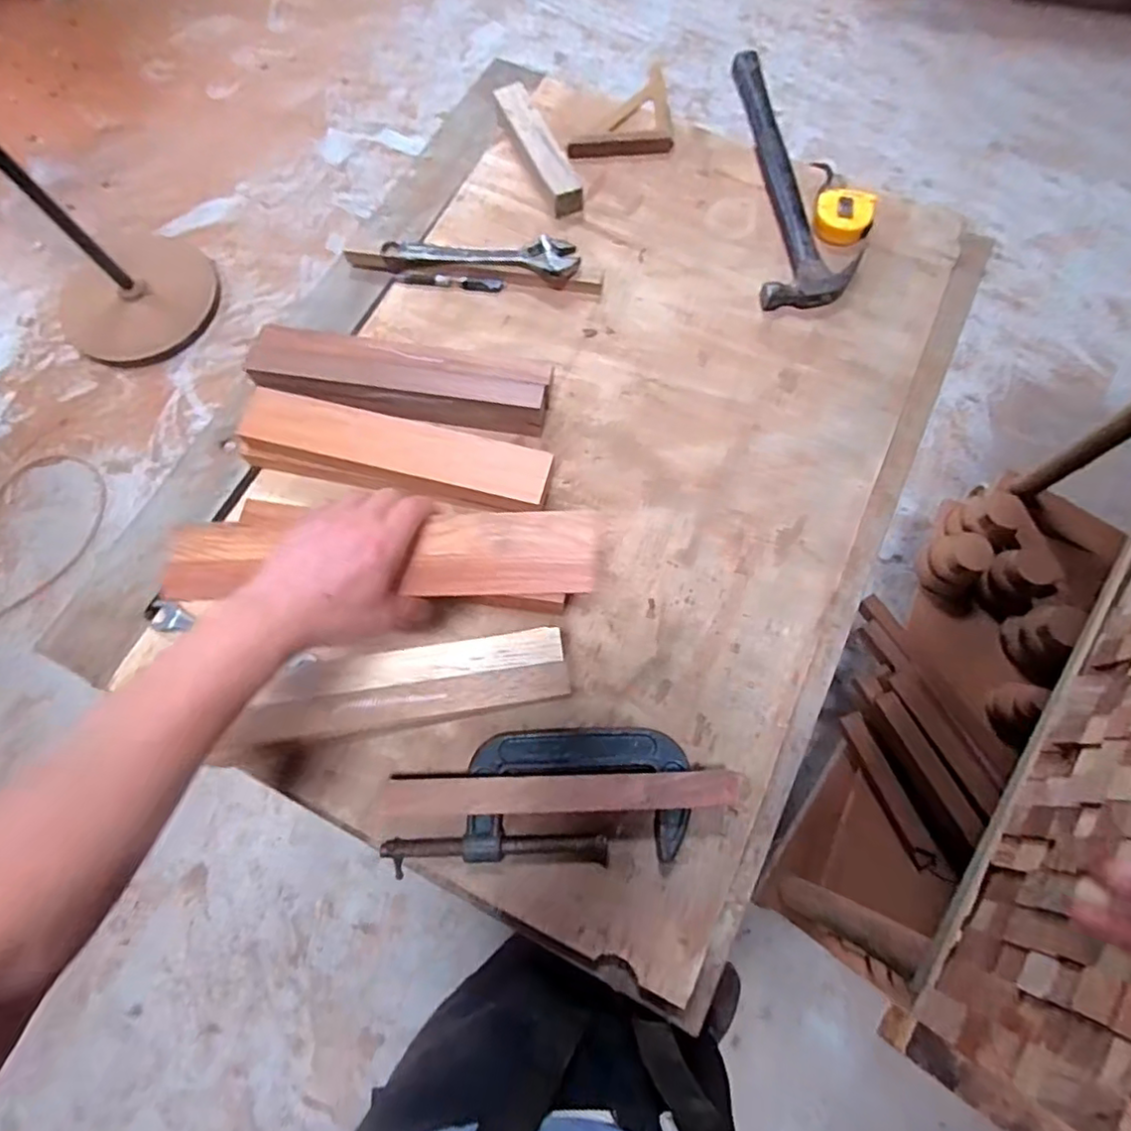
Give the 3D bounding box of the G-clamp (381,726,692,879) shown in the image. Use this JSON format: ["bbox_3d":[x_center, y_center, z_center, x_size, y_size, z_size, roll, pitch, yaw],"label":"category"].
[{"bbox_3d":[-0.025,0.213,0.574,0.270,0.025,0.115,-2,72,0],"label":"G-clamp"}]

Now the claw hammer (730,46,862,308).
[{"bbox_3d":[0.295,-0.507,0.796,0.115,0.034,0.402,-1,72,0],"label":"claw hammer"}]

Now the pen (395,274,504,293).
[{"bbox_3d":[-0.144,-0.353,0.771,0.132,0.014,0.013,6,73,3],"label":"pen"}]

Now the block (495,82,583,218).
[{"bbox_3d":[-0.037,-0.552,0.818,0.047,0.042,0.203,-24,74,-7],"label":"block"}]

